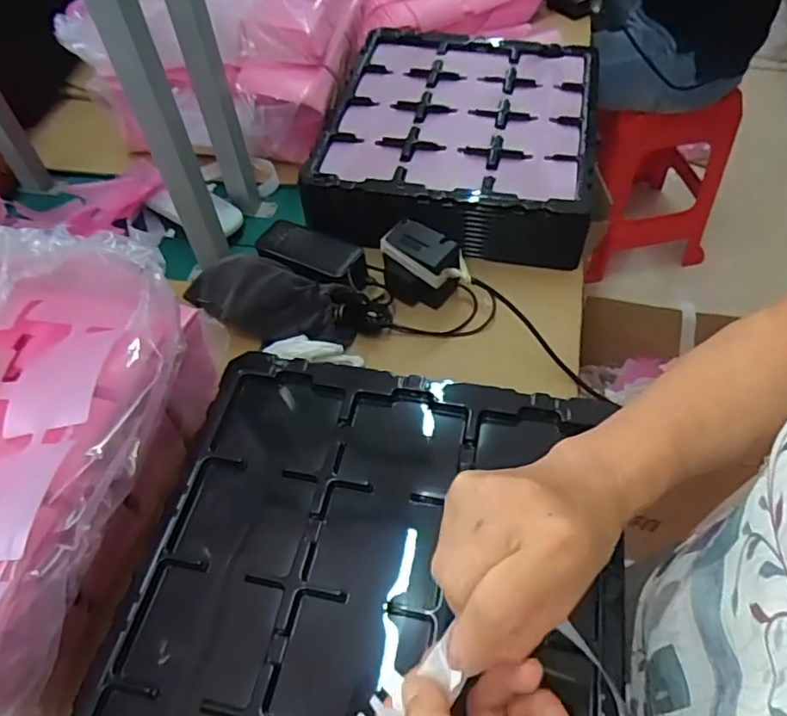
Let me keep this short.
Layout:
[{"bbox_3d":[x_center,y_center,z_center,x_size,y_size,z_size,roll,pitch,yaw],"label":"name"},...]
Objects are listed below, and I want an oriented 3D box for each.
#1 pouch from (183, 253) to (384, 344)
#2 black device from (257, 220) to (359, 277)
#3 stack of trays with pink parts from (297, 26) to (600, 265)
[{"bbox_3d":[-0.127,-0.059,0.649,0.221,0.053,0.082,18,57,16],"label":"pouch"},{"bbox_3d":[-0.101,-0.131,0.686,0.127,0.012,0.058,21,58,18],"label":"black device"},{"bbox_3d":[0.087,-0.288,0.776,0.338,0.075,0.412,8,55,10],"label":"stack of trays with pink parts"}]

